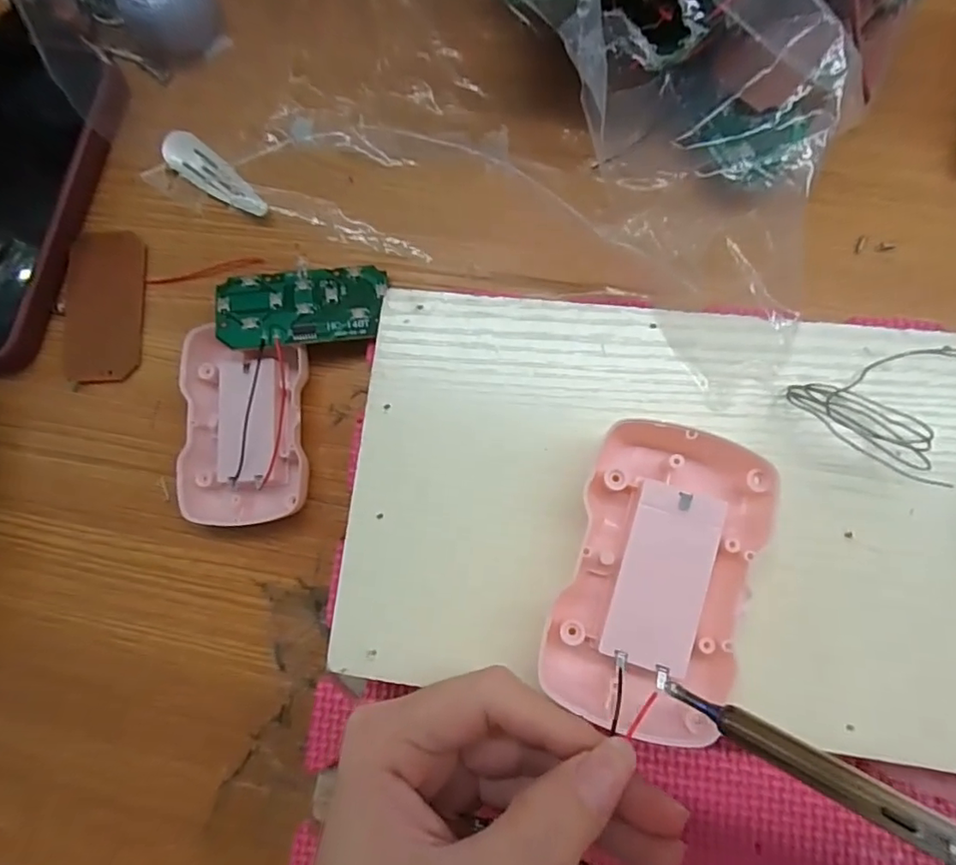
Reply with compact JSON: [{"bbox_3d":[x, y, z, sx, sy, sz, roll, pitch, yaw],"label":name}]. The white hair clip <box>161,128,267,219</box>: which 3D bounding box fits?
[{"bbox_3d":[-0.127,-0.125,0.273,0.066,0.008,0.019,37,88,10],"label":"white hair clip"}]

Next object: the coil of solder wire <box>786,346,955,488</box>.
[{"bbox_3d":[0.147,-0.006,0.171,0.060,0.012,0.074,-43,80,0],"label":"coil of solder wire"}]

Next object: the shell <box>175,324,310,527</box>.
[{"bbox_3d":[-0.102,-0.003,0.246,0.053,0.022,0.084,-3,82,6],"label":"shell"}]

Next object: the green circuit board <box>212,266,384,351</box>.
[{"bbox_3d":[-0.077,-0.056,0.247,0.072,0.004,0.036,-6,69,-8],"label":"green circuit board"}]

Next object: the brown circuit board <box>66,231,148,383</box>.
[{"bbox_3d":[-0.181,-0.061,0.272,0.038,0.006,0.073,-2,83,6],"label":"brown circuit board"}]

